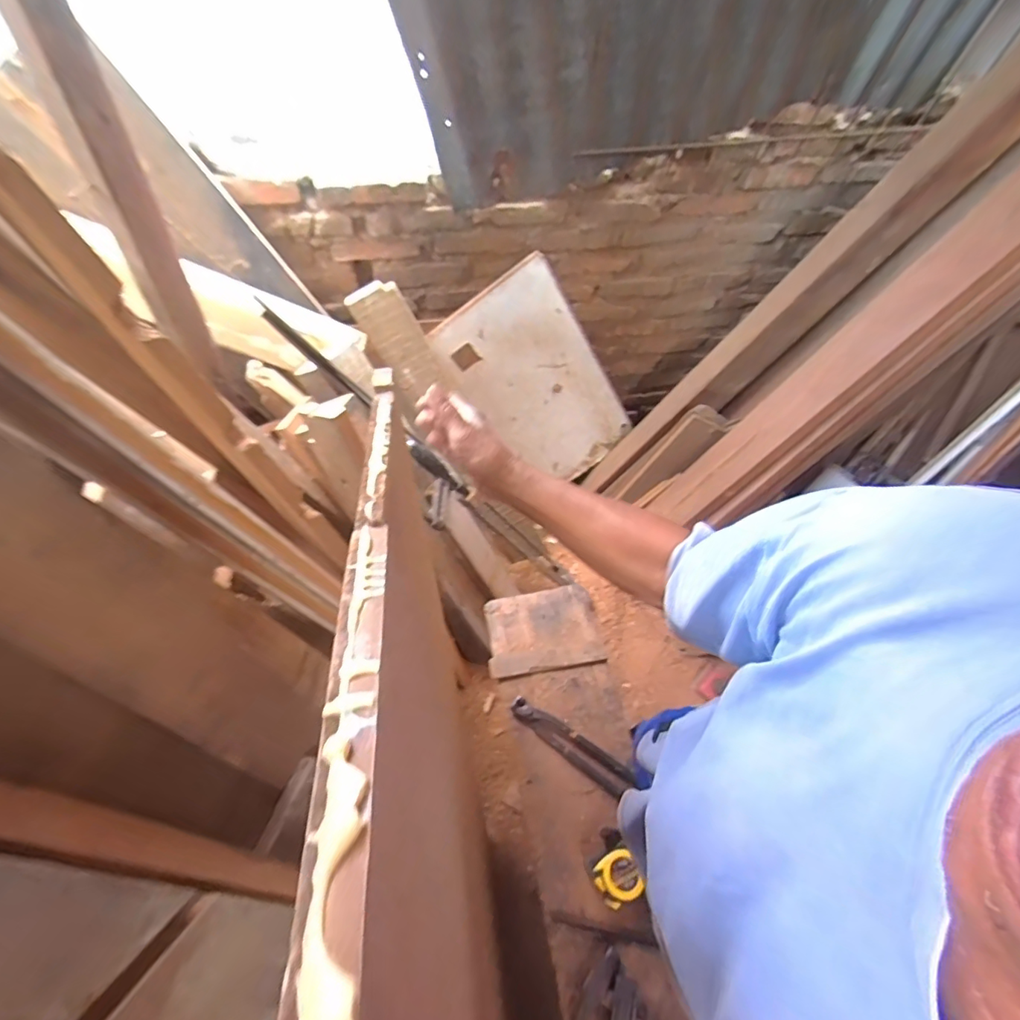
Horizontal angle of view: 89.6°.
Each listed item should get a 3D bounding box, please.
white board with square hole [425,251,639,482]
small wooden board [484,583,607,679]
[{"bbox_3d":[0.088,-0.331,1.422,0.337,0.641,0.030,-31,42,13],"label":"white board with square hole"},{"bbox_3d":[0.058,0.211,0.905,0.192,0.025,0.151,-4,55,-8],"label":"small wooden board"}]

